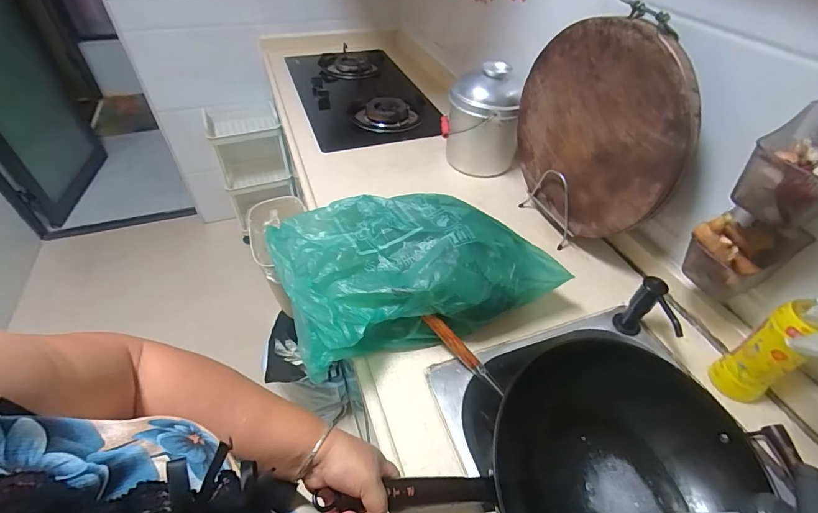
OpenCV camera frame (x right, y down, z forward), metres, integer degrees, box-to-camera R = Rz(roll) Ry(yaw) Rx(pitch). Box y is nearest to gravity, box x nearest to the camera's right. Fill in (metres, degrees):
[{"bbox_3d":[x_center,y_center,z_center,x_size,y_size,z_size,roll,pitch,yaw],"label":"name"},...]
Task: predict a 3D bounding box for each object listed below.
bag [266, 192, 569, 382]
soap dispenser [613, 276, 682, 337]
[{"bbox_3d":[0.009,0.025,0.643,0.407,0.161,0.225,-13,47,-16],"label":"bag"},{"bbox_3d":[0.382,0.105,0.623,0.036,0.111,0.098,7,45,3],"label":"soap dispenser"}]

